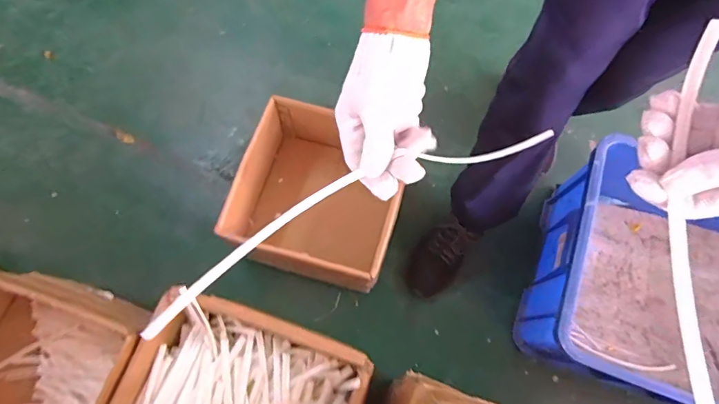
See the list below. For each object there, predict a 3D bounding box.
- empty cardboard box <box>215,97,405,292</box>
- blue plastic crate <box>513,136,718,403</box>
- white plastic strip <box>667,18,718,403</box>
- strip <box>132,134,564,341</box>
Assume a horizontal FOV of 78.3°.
[{"bbox_3d":[-0.078,-0.009,0.938,0.313,0.206,0.315,17,74,5],"label":"empty cardboard box"},{"bbox_3d":[0.660,0.161,0.837,0.606,0.255,0.472,20,74,6],"label":"blue plastic crate"},{"bbox_3d":[0.243,0.033,0.312,0.022,0.075,0.329,5,81,1],"label":"white plastic strip"},{"bbox_3d":[-0.003,0.003,0.426,0.428,0.021,0.056,-24,75,-11],"label":"strip"}]

